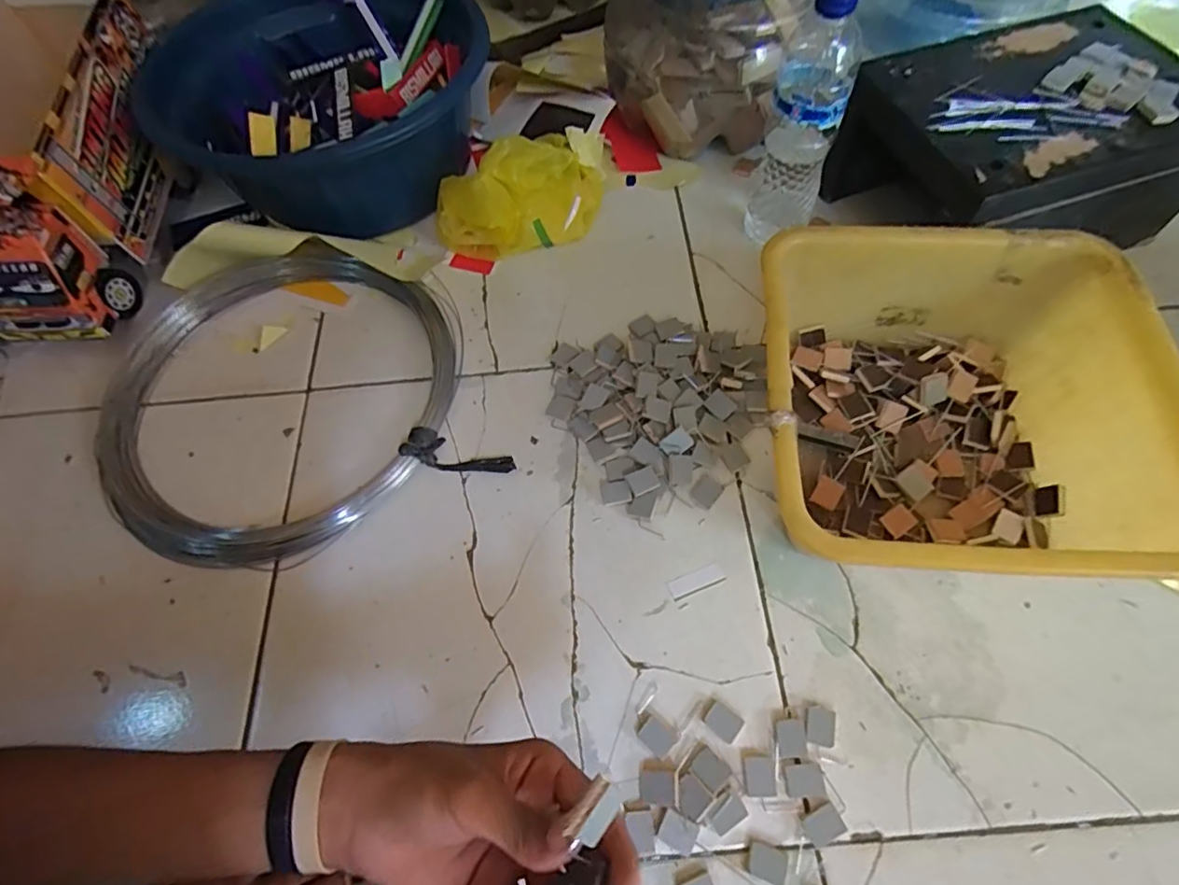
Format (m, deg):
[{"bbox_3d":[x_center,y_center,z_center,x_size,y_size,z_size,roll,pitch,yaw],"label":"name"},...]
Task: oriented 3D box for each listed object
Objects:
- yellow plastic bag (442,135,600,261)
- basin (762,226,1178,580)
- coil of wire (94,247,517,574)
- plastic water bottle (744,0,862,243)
[{"bbox_3d":[-0.070,-0.256,0.604,0.181,0.094,0.073,-28,65,-11],"label":"yellow plastic bag"},{"bbox_3d":[0.261,-0.019,0.442,0.262,0.128,0.264,3,63,4],"label":"basin"},{"bbox_3d":[-0.298,-0.051,0.544,0.339,0.038,0.337,-1,62,2],"label":"coil of wire"},{"bbox_3d":[0.194,-0.286,0.527,0.063,0.219,0.059,17,65,13],"label":"plastic water bottle"}]

